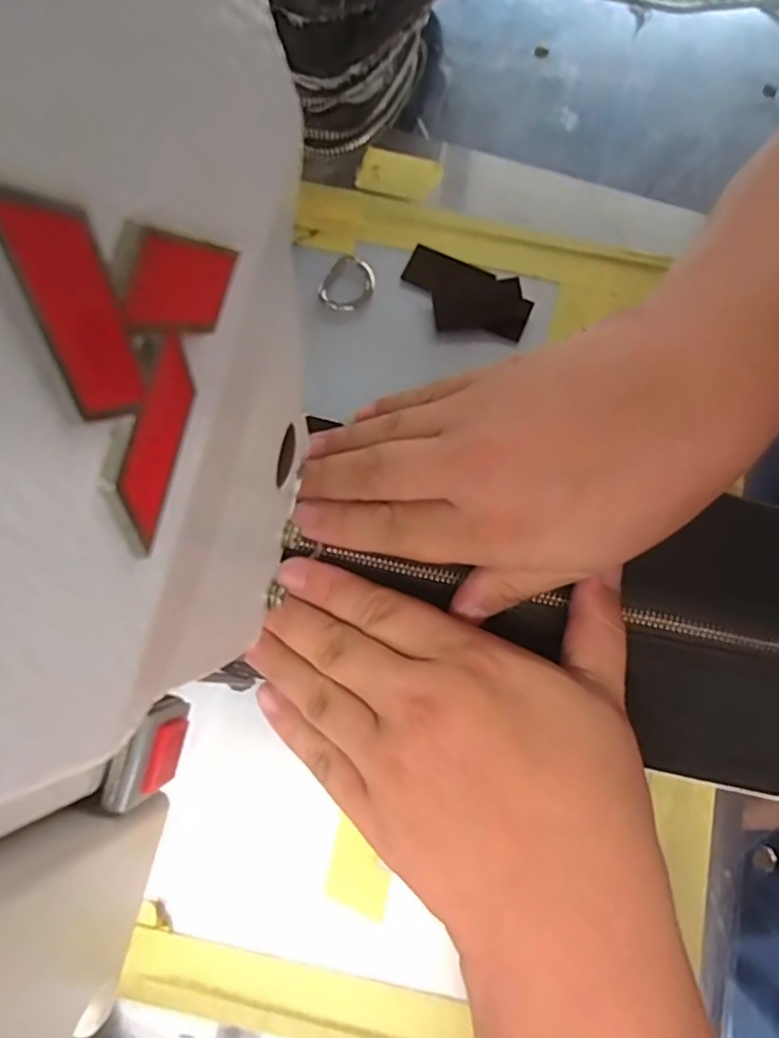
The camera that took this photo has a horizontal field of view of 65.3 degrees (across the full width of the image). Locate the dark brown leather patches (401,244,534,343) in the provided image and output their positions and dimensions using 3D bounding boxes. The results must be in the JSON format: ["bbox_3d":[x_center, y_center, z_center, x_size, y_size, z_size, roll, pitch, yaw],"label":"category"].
[{"bbox_3d":[0.036,-0.107,0.289,0.063,0.004,0.036,25,79,7],"label":"dark brown leather patches"}]

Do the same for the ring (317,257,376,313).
[{"bbox_3d":[-0.019,-0.112,0.291,0.022,0.004,0.029,31,80,8],"label":"ring"}]

